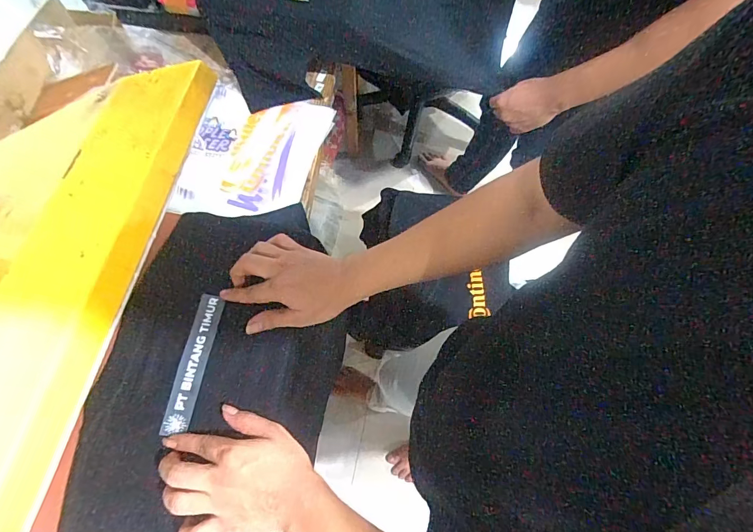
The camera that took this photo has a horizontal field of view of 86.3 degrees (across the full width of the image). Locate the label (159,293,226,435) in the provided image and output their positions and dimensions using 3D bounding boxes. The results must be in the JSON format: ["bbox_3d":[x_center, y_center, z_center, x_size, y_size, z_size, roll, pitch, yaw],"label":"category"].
[{"bbox_3d":[-0.212,0.111,0.471,0.029,0.008,0.158,10,67,-4],"label":"label"}]

